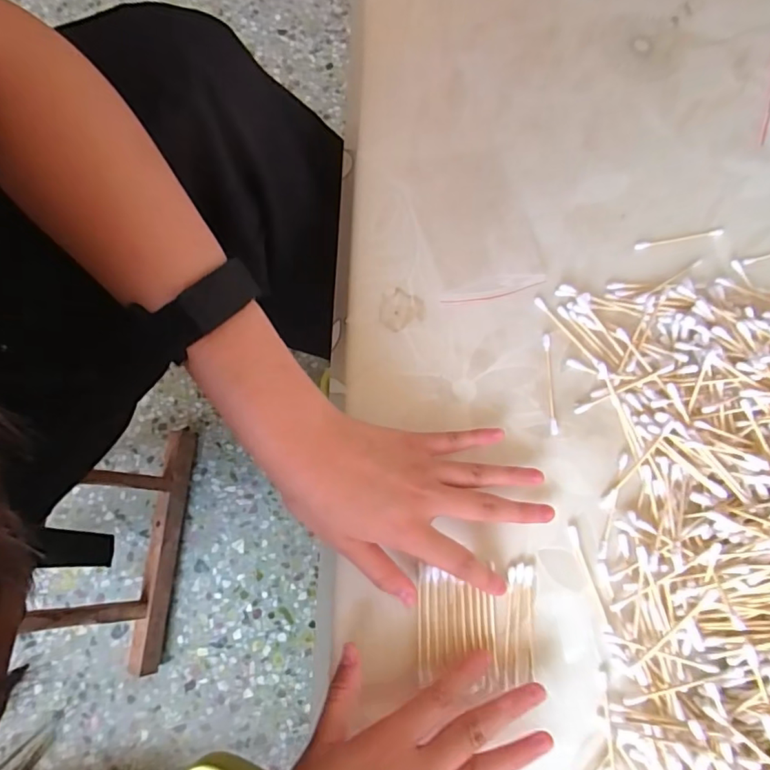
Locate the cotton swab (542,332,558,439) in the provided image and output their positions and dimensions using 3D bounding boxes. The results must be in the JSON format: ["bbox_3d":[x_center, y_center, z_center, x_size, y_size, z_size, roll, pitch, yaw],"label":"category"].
[{"bbox_3d":[0.112,-0.001,0.344,0.006,0.004,0.069,0,75,-1],"label":"cotton swab"}]

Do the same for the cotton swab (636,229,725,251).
[{"bbox_3d":[0.217,-0.107,0.374,0.070,0.004,0.006,-11,76,-4],"label":"cotton swab"}]

